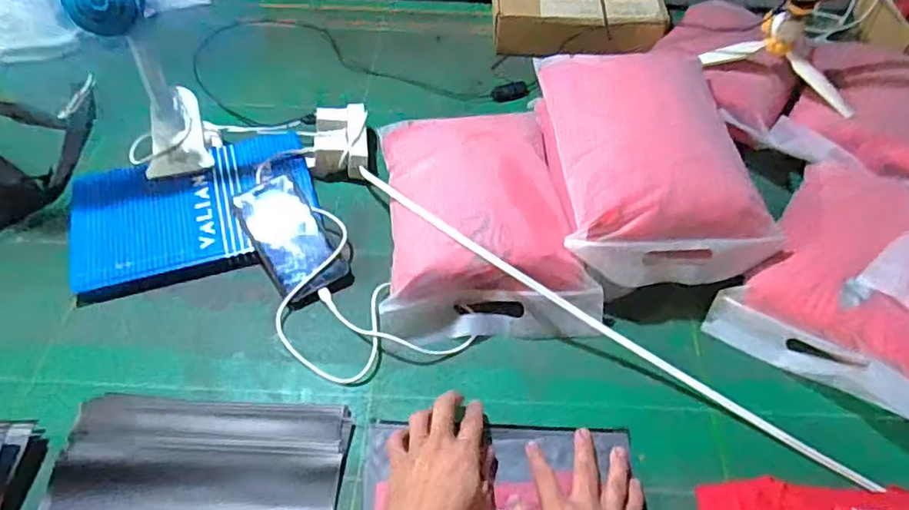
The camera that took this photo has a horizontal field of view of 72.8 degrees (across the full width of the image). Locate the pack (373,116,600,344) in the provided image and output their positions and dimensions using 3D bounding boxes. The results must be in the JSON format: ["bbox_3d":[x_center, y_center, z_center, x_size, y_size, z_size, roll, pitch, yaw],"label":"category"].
[{"bbox_3d":[0.034,-0.056,0.730,0.235,0.077,0.310,-1,51,-2],"label":"pack"}]

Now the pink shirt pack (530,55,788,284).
[{"bbox_3d":[0.229,-0.123,0.716,0.233,0.097,0.292,-2,51,-3],"label":"pink shirt pack"}]

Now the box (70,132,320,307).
[{"bbox_3d":[-0.319,-0.057,0.762,0.286,0.037,0.186,-14,53,-12],"label":"box"}]

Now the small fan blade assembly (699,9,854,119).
[{"bbox_3d":[0.452,-0.265,0.833,0.198,0.087,0.058,28,56,19],"label":"small fan blade assembly"}]

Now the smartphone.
[{"bbox_3d":[-0.196,-0.023,0.733,0.078,0.010,0.162,-28,67,-18],"label":"smartphone"}]

